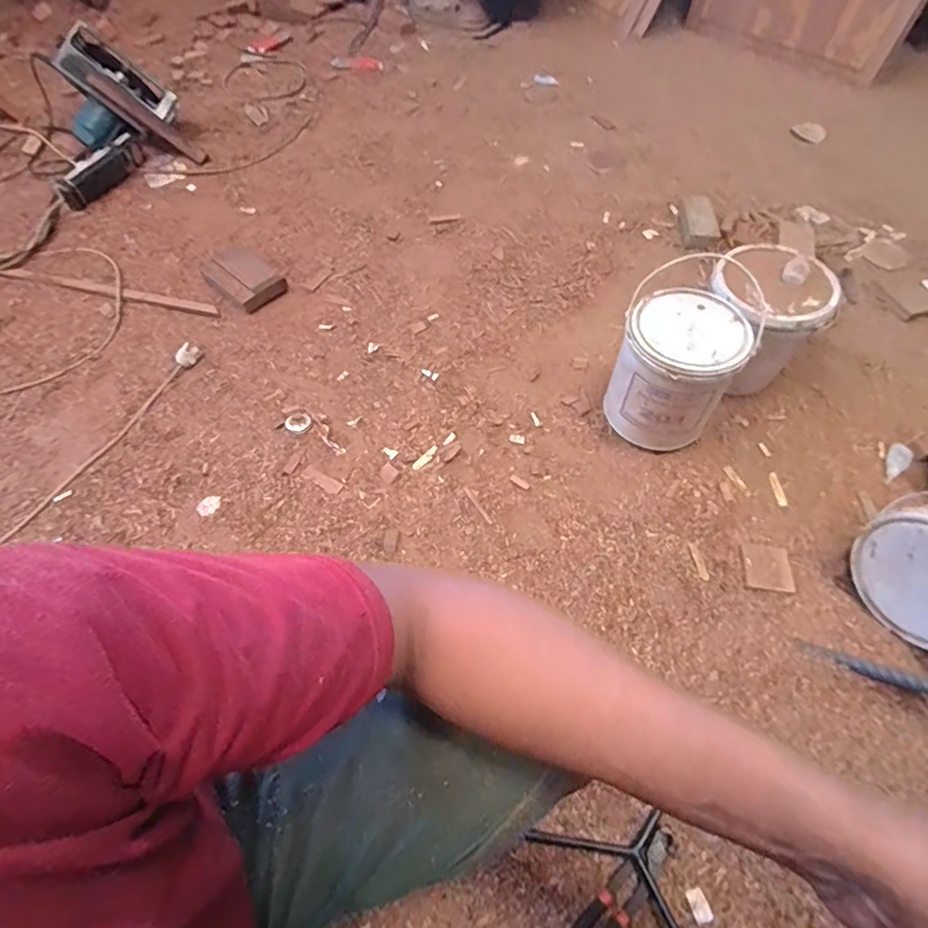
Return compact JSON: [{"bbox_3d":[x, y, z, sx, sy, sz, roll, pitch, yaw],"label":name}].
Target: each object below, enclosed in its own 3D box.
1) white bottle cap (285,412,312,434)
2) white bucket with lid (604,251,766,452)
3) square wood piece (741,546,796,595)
[{"bbox_3d":[-0.291,-0.072,0.939,0.047,0.007,0.043,34,63,20],"label":"white bottle cap"},{"bbox_3d":[0.334,-0.143,0.862,0.167,0.216,0.174,0,57,0],"label":"white bucket with lid"},{"bbox_3d":[0.443,0.152,0.777,0.065,0.007,0.071,8,58,5],"label":"square wood piece"}]

